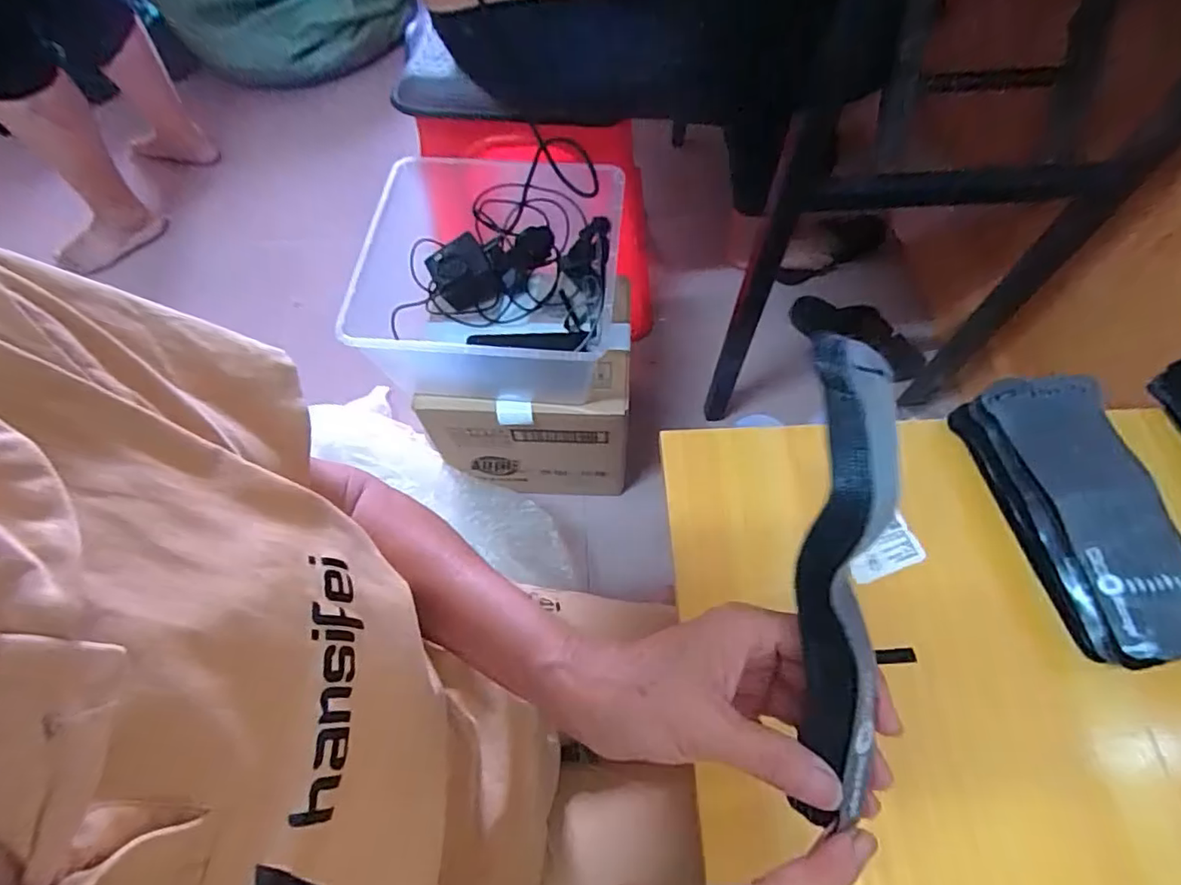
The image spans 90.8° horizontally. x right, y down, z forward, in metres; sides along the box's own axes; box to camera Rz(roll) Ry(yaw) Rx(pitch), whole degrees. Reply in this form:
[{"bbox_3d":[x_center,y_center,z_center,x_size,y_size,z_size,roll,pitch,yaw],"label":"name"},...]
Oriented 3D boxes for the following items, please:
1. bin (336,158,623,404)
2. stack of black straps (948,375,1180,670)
[{"bbox_3d":[-0.117,-0.209,0.749,0.290,0.150,0.270,4,64,6],"label":"bin"},{"bbox_3d":[0.355,0.049,0.419,0.088,0.049,0.207,-14,64,-3],"label":"stack of black straps"}]

